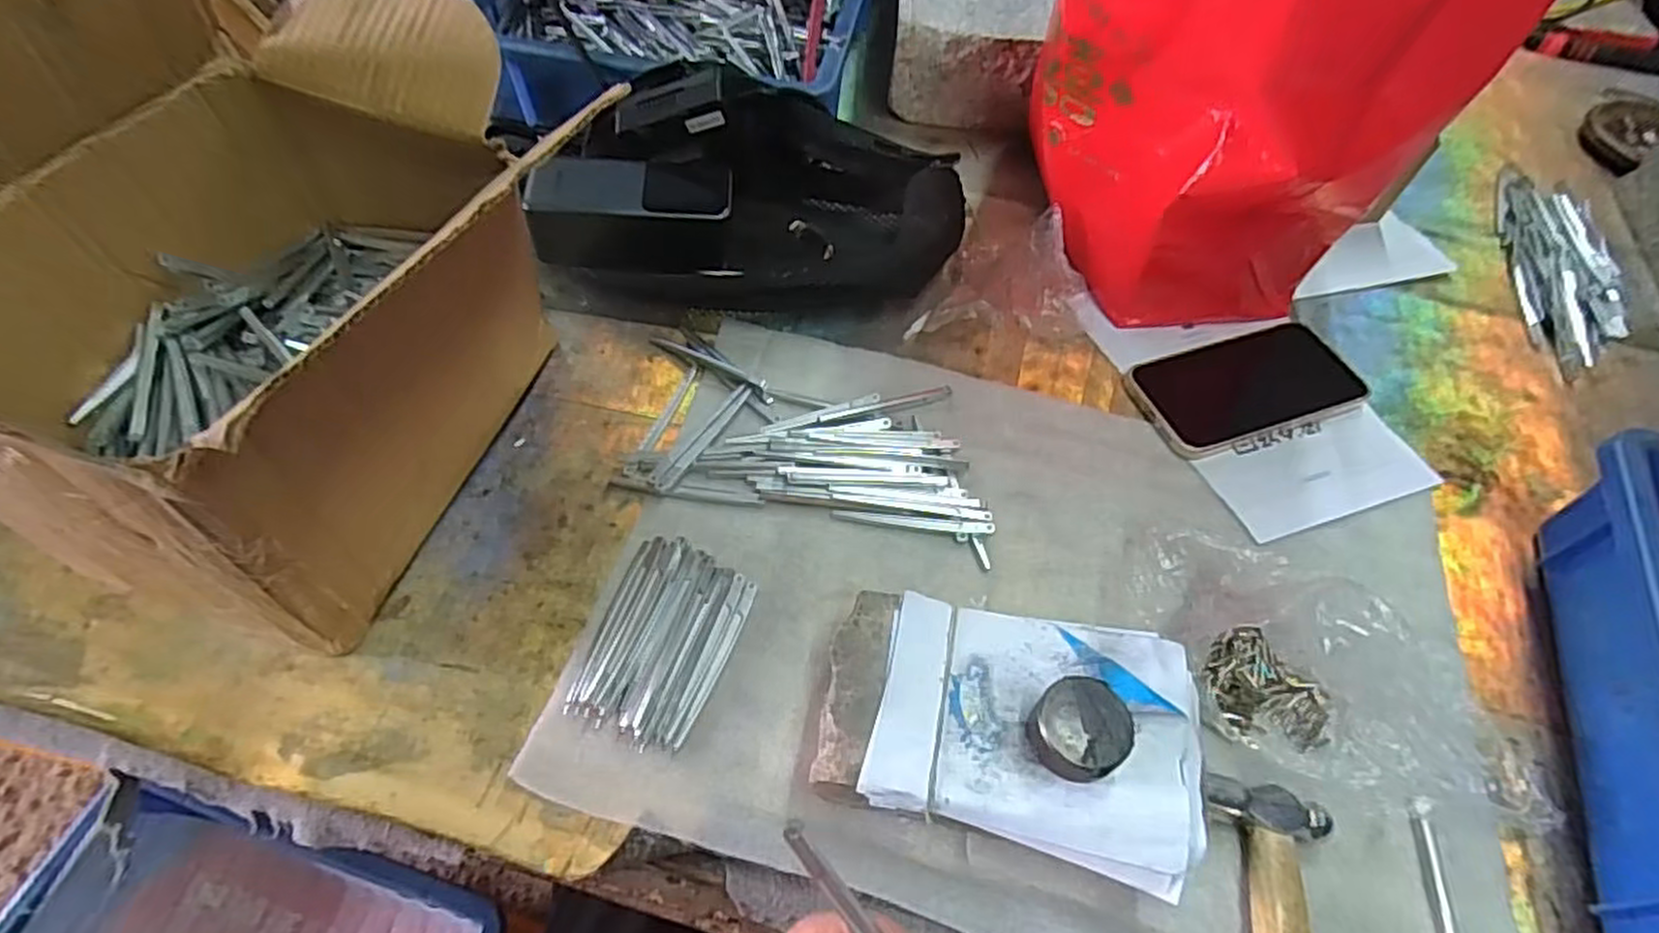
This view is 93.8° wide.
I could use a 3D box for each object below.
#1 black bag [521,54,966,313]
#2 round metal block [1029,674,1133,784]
[{"bbox_3d":[-0.051,-0.192,0.532,0.284,0.085,0.143,2,56,-2],"label":"black bag"},{"bbox_3d":[0.105,0.109,0.325,0.036,0.020,0.037,2,56,-2],"label":"round metal block"}]

